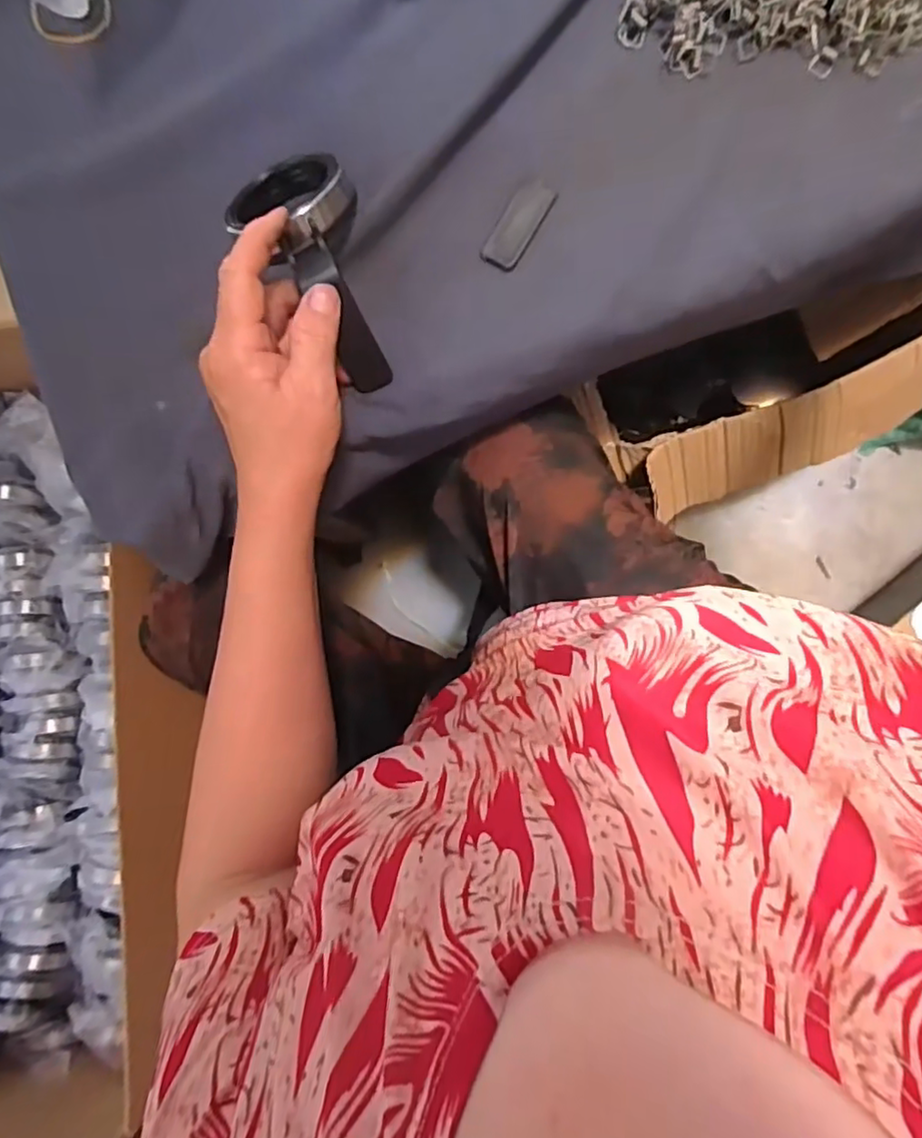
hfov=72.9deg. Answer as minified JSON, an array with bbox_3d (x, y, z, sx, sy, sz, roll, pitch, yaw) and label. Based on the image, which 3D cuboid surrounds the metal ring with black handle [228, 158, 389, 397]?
[{"bbox_3d":[-0.077,-0.158,0.331,0.064,0.043,0.125,-22,89,6],"label":"metal ring with black handle"}]

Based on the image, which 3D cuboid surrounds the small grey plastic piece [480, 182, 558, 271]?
[{"bbox_3d":[0.032,-0.193,0.351,0.021,0.004,0.050,33,92,8],"label":"small grey plastic piece"}]

